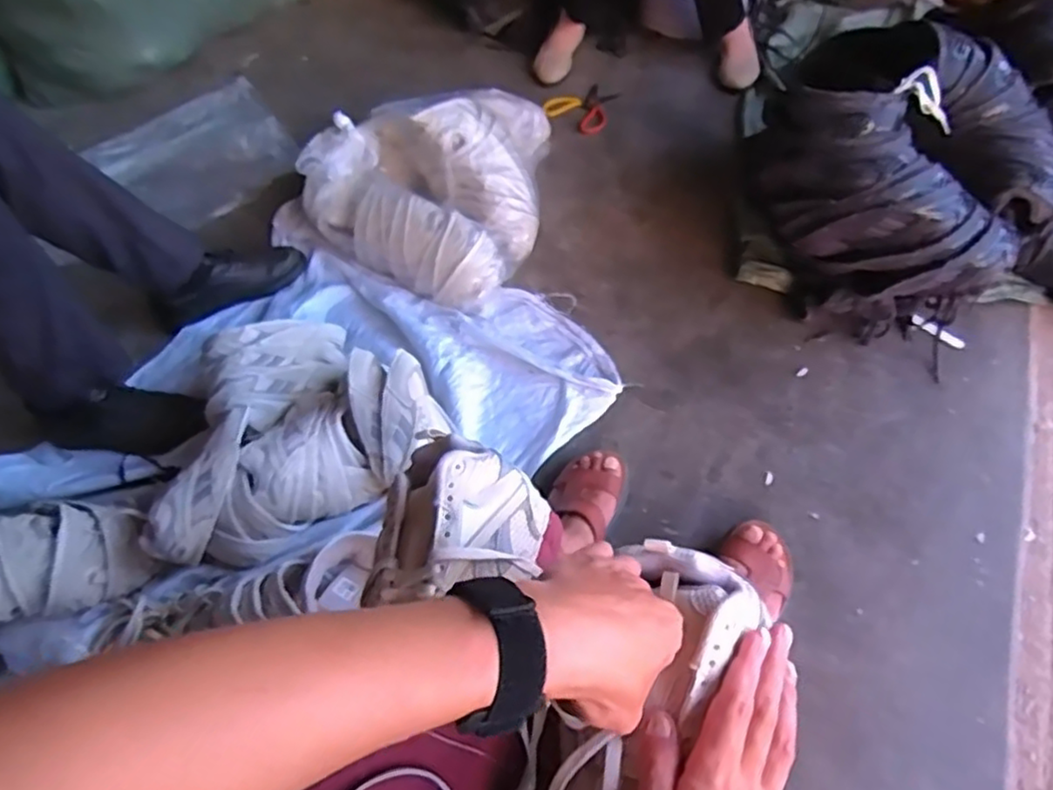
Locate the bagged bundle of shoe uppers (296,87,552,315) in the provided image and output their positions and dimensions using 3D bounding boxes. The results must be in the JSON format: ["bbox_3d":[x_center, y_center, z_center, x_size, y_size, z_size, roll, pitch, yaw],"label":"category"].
[{"bbox_3d":[-0.136,-0.417,1.215,0.382,0.200,0.440,26,61,18],"label":"bagged bundle of shoe uppers"}]

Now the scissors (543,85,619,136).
[{"bbox_3d":[0.128,-0.645,1.483,0.144,0.008,0.166,30,62,17],"label":"scissors"}]

